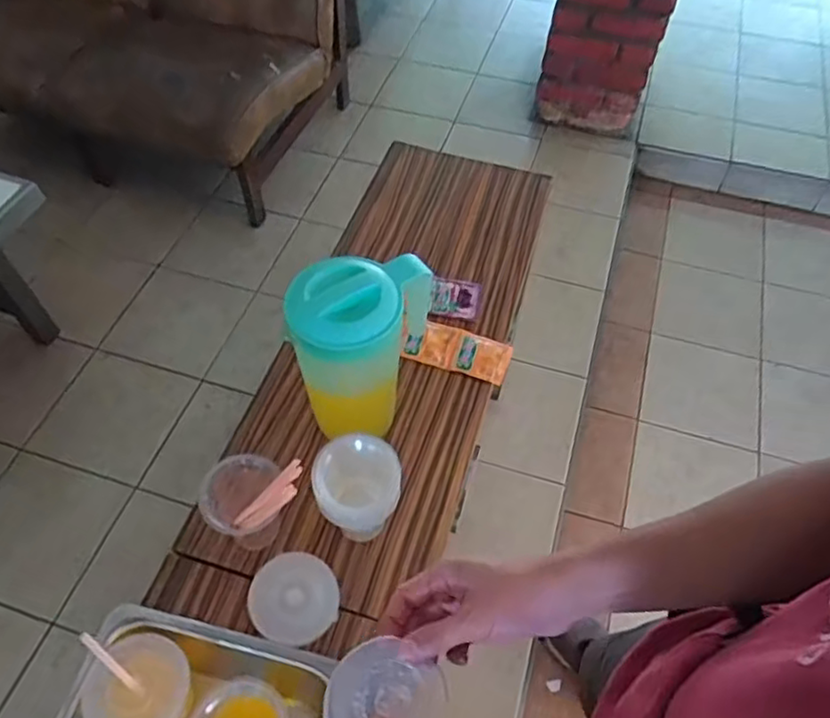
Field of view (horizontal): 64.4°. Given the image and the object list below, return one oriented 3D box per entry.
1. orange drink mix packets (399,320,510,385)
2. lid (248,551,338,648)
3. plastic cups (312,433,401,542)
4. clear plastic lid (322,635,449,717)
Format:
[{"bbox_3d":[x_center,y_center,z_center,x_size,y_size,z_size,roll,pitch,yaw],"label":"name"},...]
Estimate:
[{"bbox_3d":[0.060,-0.012,0.928,0.144,0.014,0.070,17,57,7],"label":"orange drink mix packets"},{"bbox_3d":[-0.129,0.256,0.710,0.091,0.020,0.088,2,56,-3],"label":"lid"},{"bbox_3d":[-0.062,0.144,0.716,0.088,0.121,0.078,2,54,1],"label":"plastic cups"},{"bbox_3d":[-0.023,0.262,0.498,0.088,0.016,0.082,28,65,1],"label":"clear plastic lid"}]

